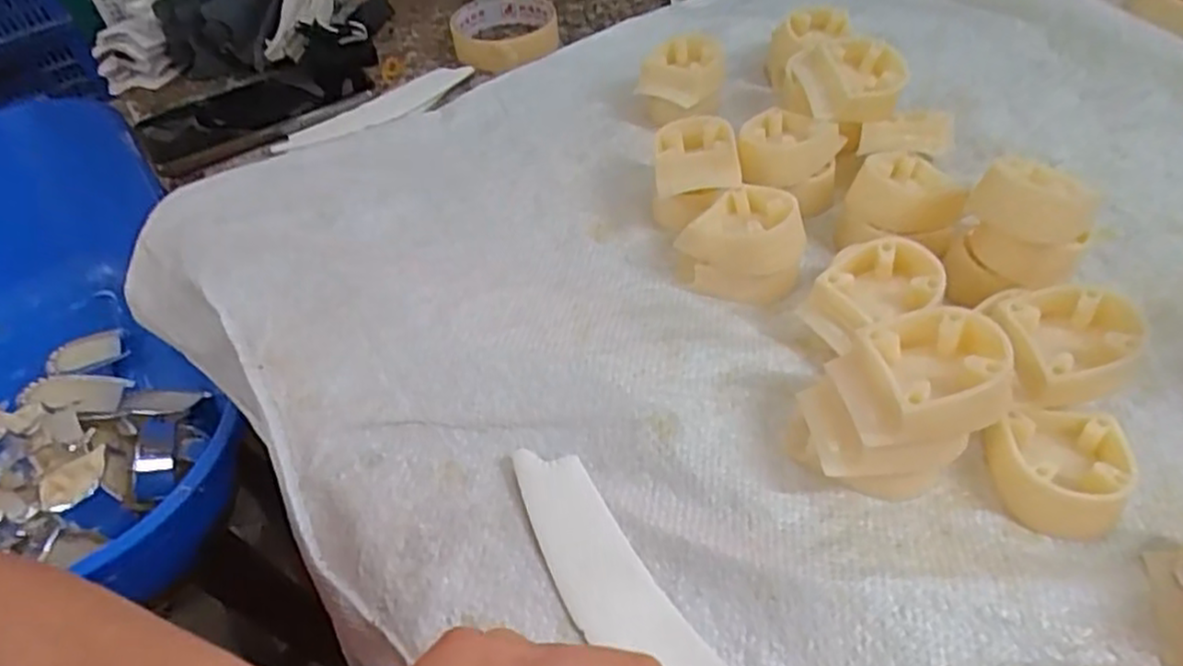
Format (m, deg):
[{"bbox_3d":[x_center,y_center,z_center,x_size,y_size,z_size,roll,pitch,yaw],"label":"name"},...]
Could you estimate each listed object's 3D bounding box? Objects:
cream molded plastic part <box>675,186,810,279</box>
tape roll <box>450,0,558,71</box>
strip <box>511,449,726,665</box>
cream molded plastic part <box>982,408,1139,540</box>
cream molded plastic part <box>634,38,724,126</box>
[{"bbox_3d":[0.080,-0.049,0.382,0.049,0.042,0.062,-31,52,-22],"label":"cream molded plastic part"},{"bbox_3d":[-0.070,-0.243,0.581,0.083,0.022,0.098,-4,47,1],"label":"tape roll"},{"bbox_3d":[0.014,0.102,0.274,0.035,0.007,0.152,-28,51,-20],"label":"strip"},{"bbox_3d":[0.192,0.055,0.294,0.052,0.019,0.049,-3,47,2],"label":"cream molded plastic part"},{"bbox_3d":[0.061,-0.173,0.493,0.056,0.041,0.049,1,47,5],"label":"cream molded plastic part"}]

